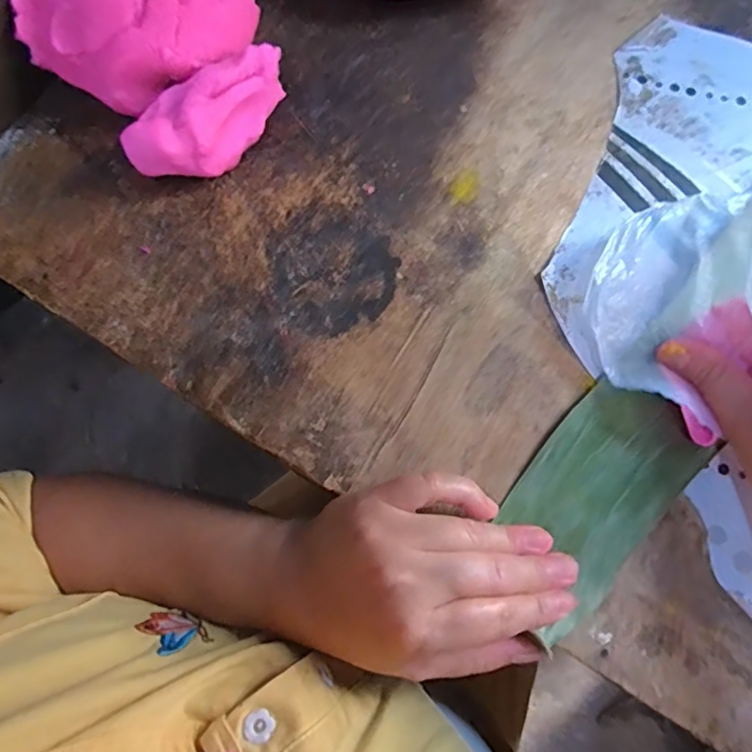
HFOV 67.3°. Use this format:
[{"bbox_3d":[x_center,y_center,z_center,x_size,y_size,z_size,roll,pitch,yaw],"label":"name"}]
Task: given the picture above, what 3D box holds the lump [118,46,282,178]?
[{"bbox_3d":[-0.087,-0.135,0.294,0.042,0.041,0.092,36,79,8],"label":"lump"}]

